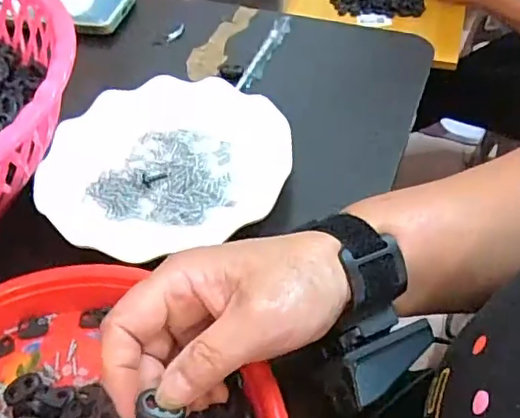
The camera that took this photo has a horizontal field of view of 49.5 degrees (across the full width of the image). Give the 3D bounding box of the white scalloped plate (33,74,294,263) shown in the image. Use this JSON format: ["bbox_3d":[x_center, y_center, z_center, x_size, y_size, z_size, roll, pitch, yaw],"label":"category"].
[{"bbox_3d":[-0.074,-0.038,0.439,0.188,0.027,0.161,-13,49,-8],"label":"white scalloped plate"}]

